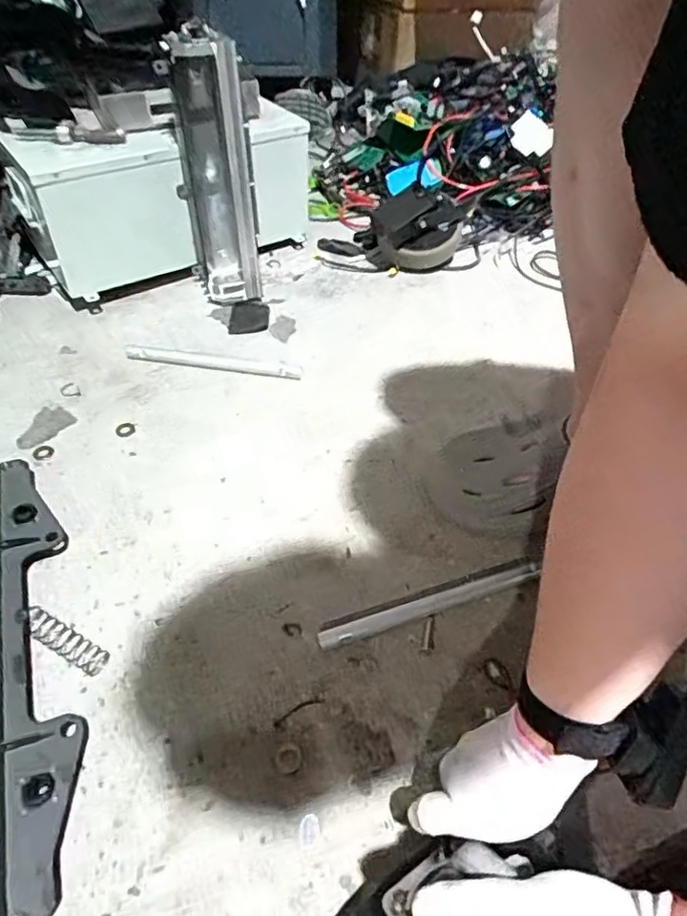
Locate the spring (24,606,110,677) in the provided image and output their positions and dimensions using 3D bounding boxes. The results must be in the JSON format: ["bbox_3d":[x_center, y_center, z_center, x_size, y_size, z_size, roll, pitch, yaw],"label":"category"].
[{"bbox_3d":[-0.266,0.173,0.566,0.090,0.020,0.025,24,51,16],"label":"spring"}]

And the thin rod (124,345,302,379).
[{"bbox_3d":[-0.188,-0.136,0.851,0.255,0.007,0.024,8,48,3],"label":"thin rod"}]

